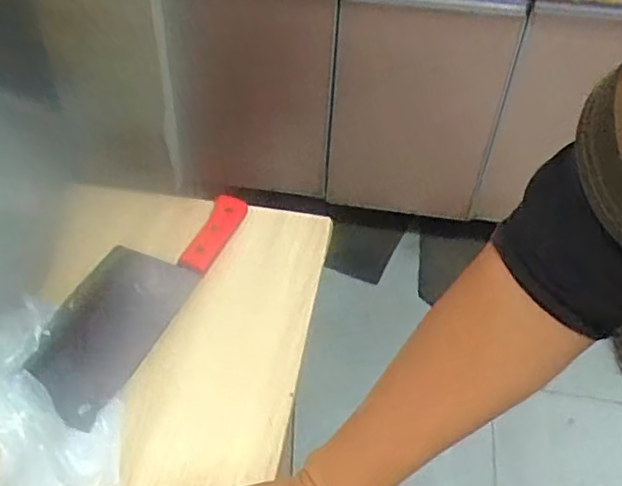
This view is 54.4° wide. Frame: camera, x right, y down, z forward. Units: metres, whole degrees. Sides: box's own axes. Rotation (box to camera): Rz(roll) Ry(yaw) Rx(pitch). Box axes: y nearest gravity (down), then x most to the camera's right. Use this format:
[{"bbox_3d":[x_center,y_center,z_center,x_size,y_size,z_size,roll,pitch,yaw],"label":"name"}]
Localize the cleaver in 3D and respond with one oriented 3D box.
[{"bbox_3d":[-0.152,0.038,0.527,0.082,0.028,0.252,17,45,15],"label":"cleaver"}]

